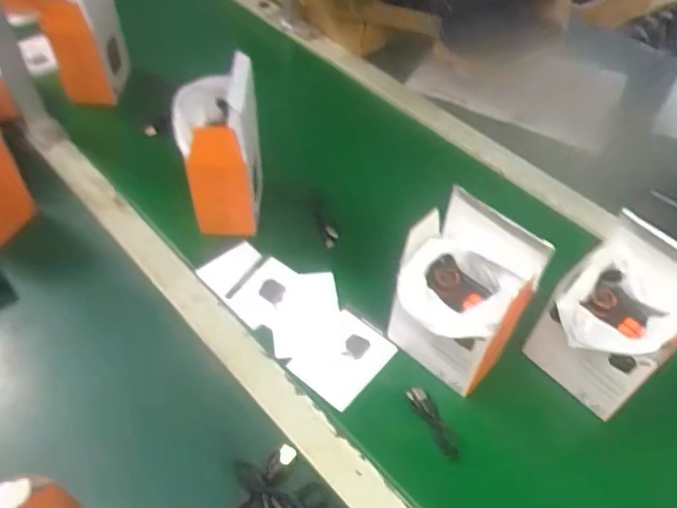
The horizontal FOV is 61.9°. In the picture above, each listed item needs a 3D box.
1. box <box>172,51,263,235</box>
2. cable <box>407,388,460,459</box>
[{"bbox_3d":[-0.126,-0.111,0.605,0.080,0.170,0.084,-5,49,-8],"label":"box"},{"bbox_3d":[0.089,0.155,0.521,0.017,0.013,0.071,-26,75,-24],"label":"cable"}]

